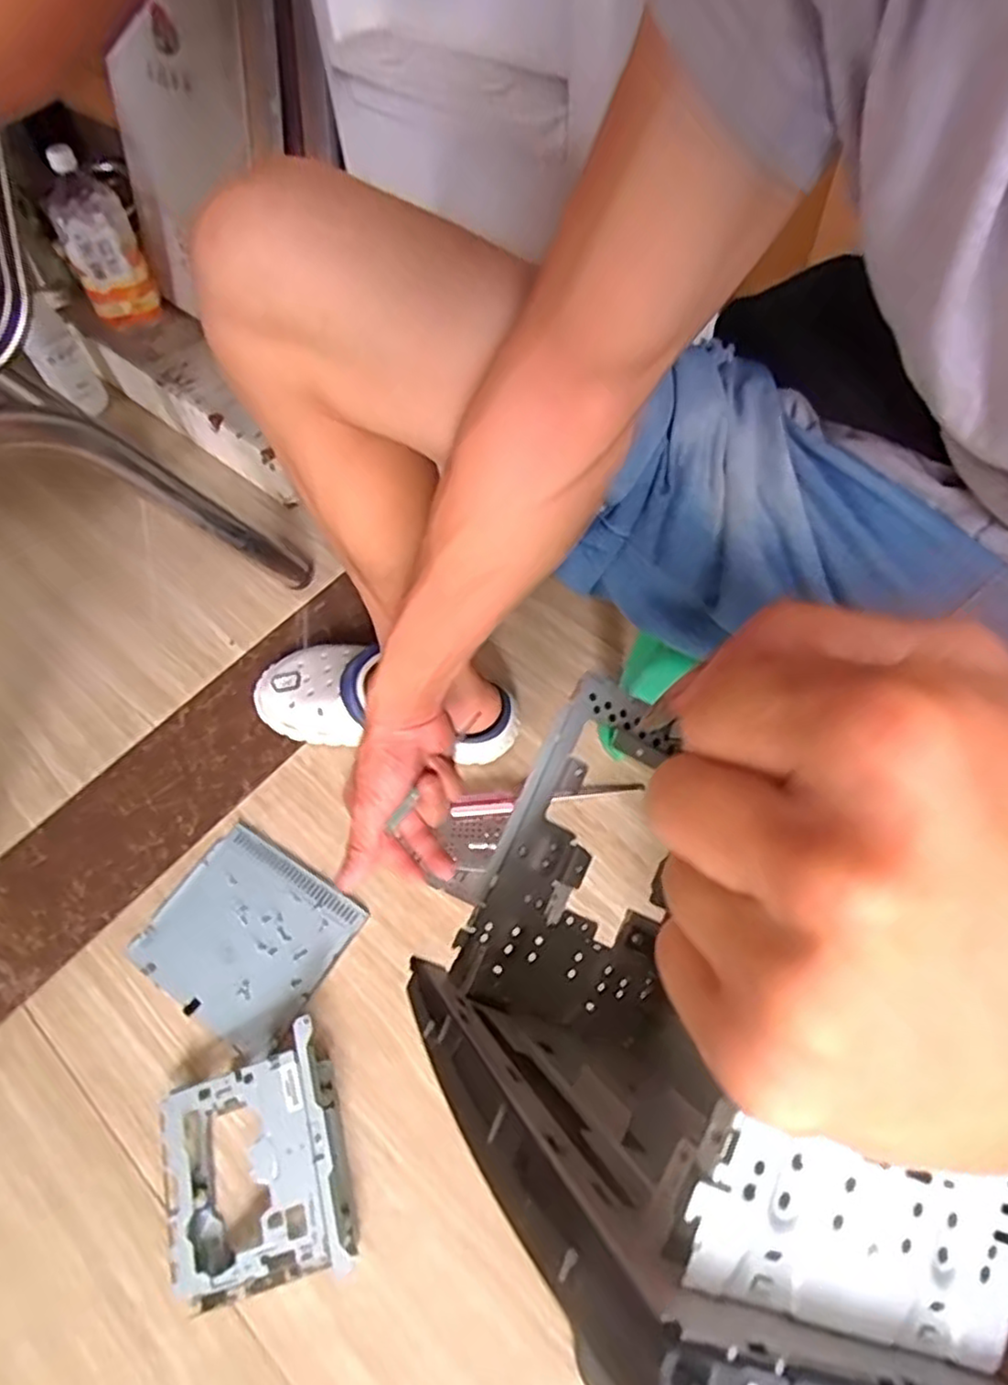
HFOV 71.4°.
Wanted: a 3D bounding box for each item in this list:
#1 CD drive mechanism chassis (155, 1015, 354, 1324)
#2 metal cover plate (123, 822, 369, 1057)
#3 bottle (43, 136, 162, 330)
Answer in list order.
[{"bbox_3d":[-0.196,0.362,0.540,0.133,0.055,0.161,-15,60,-8],"label":"CD drive mechanism chassis"},{"bbox_3d":[-0.241,0.225,0.655,0.168,0.008,0.153,28,64,17],"label":"metal cover plate"},{"bbox_3d":[-0.513,-0.573,0.890,0.080,0.197,0.096,-21,60,-9],"label":"bottle"}]

